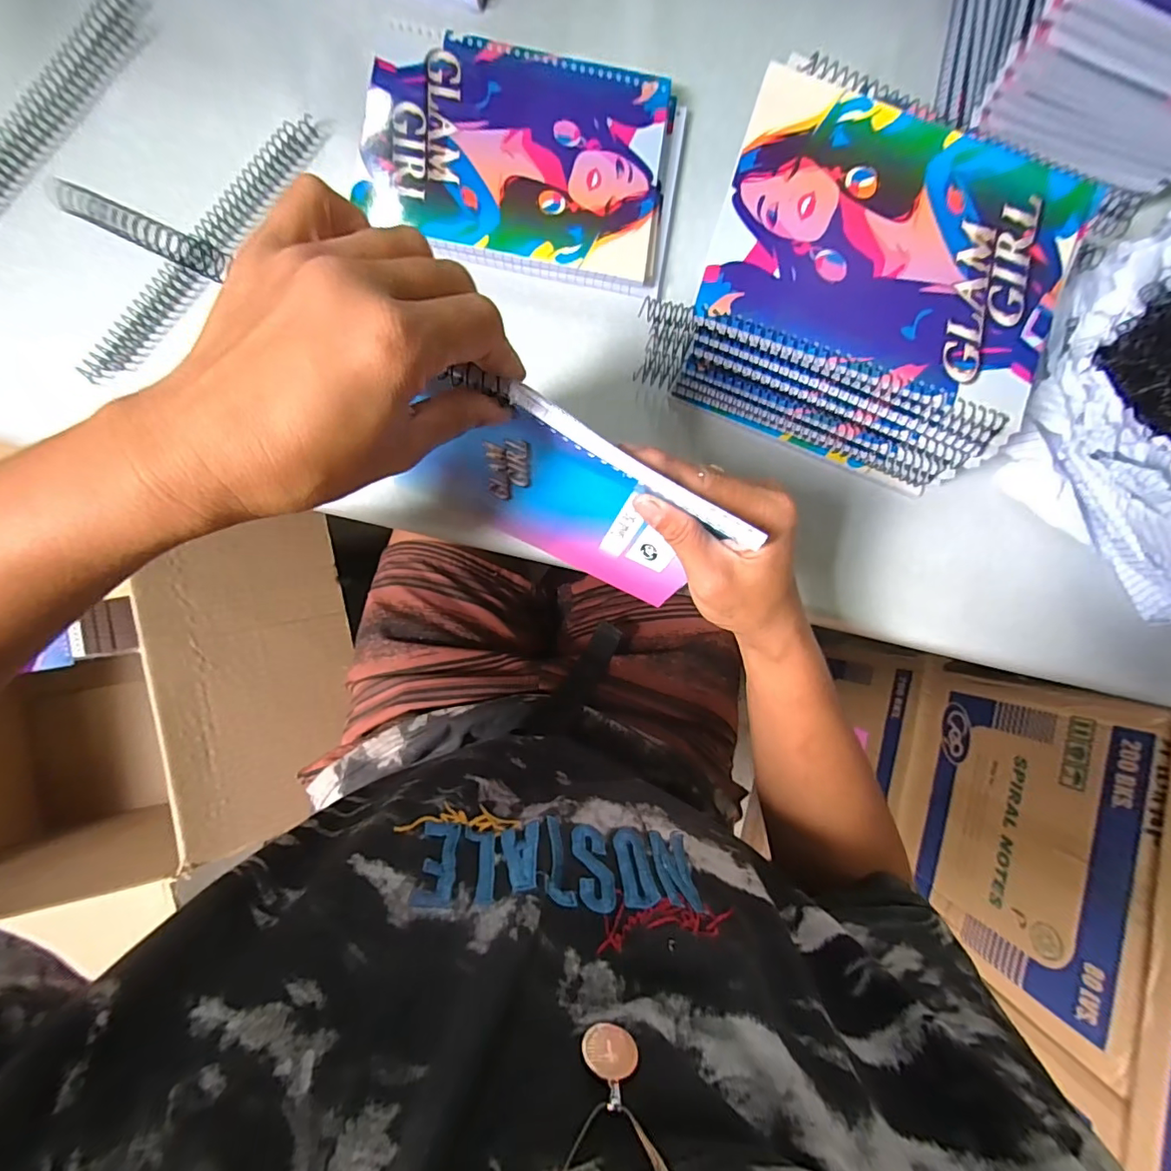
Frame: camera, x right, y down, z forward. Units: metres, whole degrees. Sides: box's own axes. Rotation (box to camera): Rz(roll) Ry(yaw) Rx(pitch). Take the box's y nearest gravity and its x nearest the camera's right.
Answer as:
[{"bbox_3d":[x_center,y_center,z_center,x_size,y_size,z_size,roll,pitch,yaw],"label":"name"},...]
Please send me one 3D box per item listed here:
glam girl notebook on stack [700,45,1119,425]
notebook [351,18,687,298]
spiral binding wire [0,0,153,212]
[{"bbox_3d":[0.176,-0.191,0.287,0.198,0.012,0.152,17,86,-5],"label":"glam girl notebook on stack"},{"bbox_3d":[-0.039,-0.286,0.354,0.206,0.020,0.148,9,86,-6],"label":"notebook"},{"bbox_3d":[-0.350,-0.288,0.328,0.028,0.010,0.221,31,85,-4],"label":"spiral binding wire"}]

